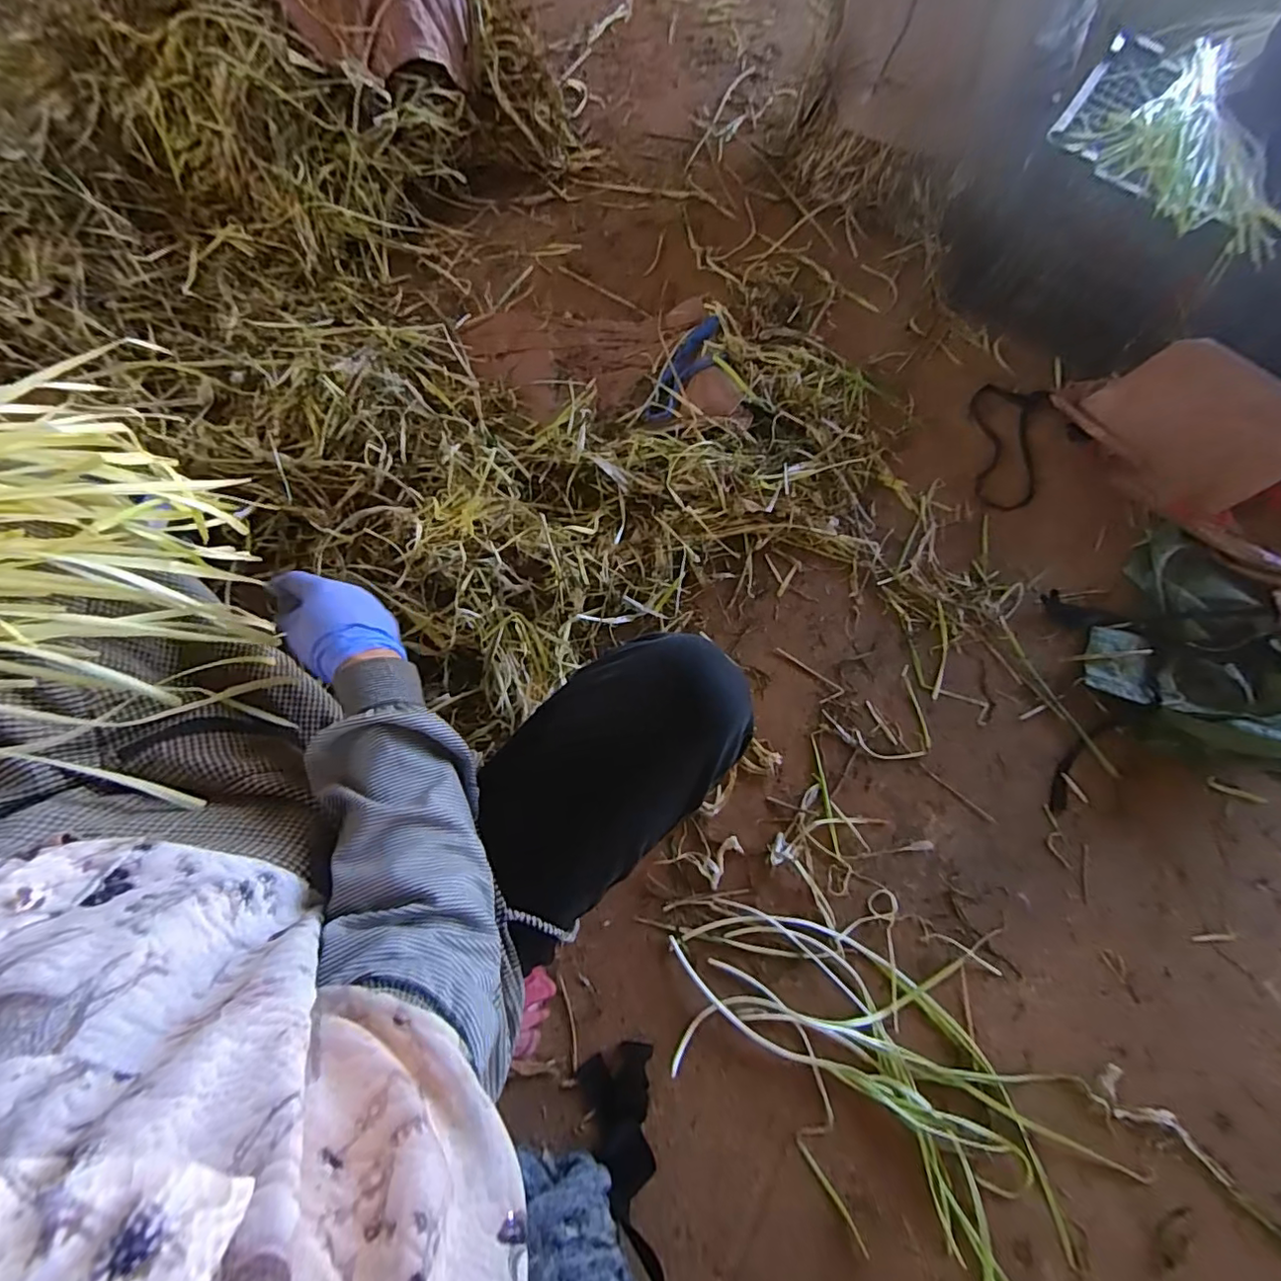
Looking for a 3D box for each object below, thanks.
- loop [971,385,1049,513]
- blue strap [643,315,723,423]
[{"bbox_3d":[0.667,-0.357,1.031,0.127,0.020,0.285,17,72,0],"label":"loop"},{"bbox_3d":[0.082,-0.486,1.014,0.085,0.030,0.265,32,68,6],"label":"blue strap"}]

